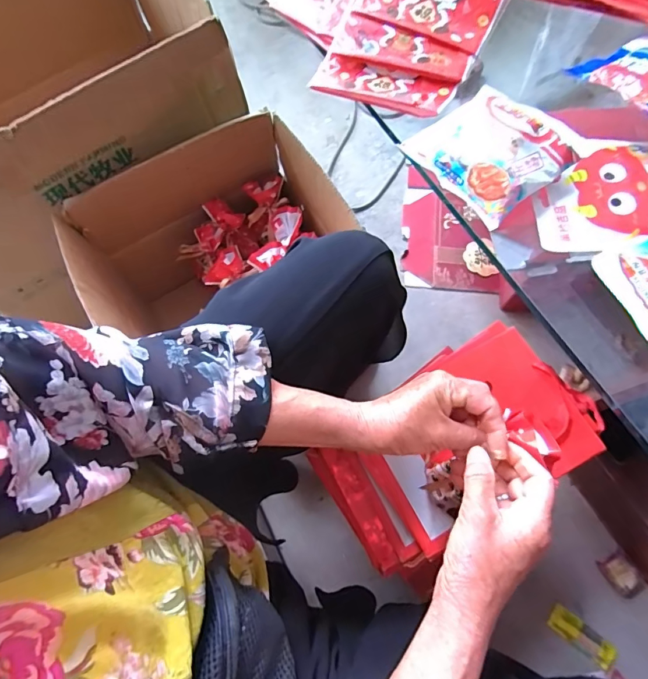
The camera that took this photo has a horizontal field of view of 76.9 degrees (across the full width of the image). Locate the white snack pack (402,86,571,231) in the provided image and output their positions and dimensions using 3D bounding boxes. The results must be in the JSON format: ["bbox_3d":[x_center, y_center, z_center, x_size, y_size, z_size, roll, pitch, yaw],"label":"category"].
[{"bbox_3d":[0.145,-0.171,0.364,0.096,0.028,0.116,-39,73,-11],"label":"white snack pack"}]

